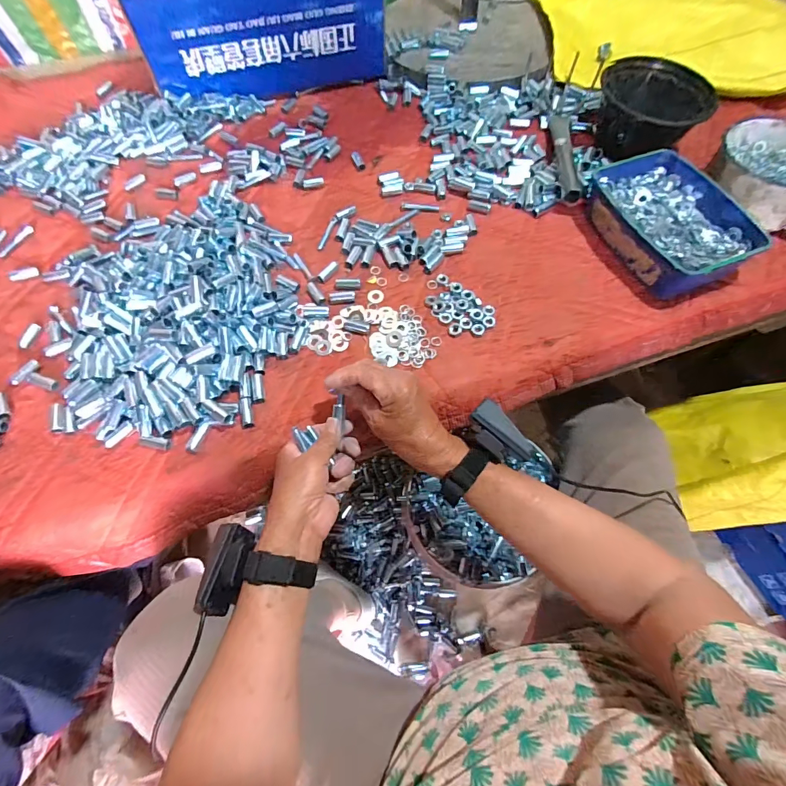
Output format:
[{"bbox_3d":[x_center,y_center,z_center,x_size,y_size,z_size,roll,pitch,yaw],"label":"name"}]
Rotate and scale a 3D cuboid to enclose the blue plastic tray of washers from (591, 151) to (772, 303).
[{"bbox_3d":[0.365,-0.233,0.561,0.146,0.064,0.215,-22,68,-9],"label":"blue plastic tray of washers"}]

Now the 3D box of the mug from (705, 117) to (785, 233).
[{"bbox_3d":[0.522,-0.303,0.581,0.145,0.077,0.145,22,66,8],"label":"mug"}]

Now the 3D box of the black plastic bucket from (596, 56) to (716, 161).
[{"bbox_3d":[0.390,-0.433,0.634,0.129,0.077,0.138,0,66,0],"label":"black plastic bucket"}]

